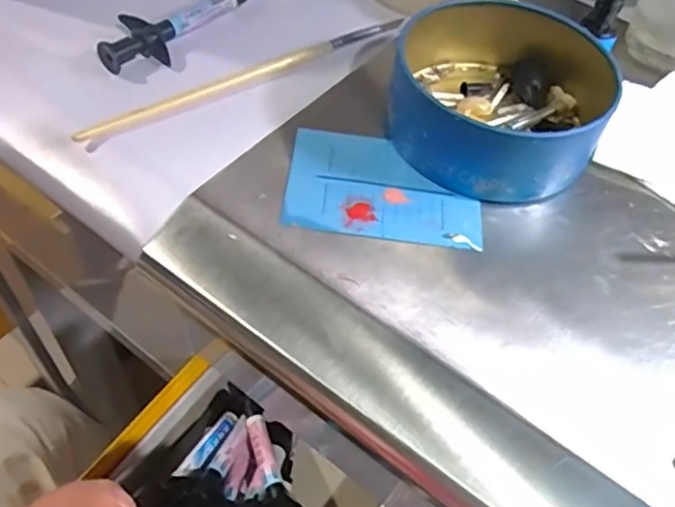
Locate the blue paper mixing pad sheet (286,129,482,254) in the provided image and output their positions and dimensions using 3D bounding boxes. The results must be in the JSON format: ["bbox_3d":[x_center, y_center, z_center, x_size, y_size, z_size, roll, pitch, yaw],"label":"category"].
[{"bbox_3d":[0.020,-0.030,0.267,0.081,0.005,0.058,8,52,0],"label":"blue paper mixing pad sheet"}]

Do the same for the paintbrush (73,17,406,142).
[{"bbox_3d":[-0.039,-0.090,0.302,0.178,0.007,0.009,-28,60,-24],"label":"paintbrush"}]

